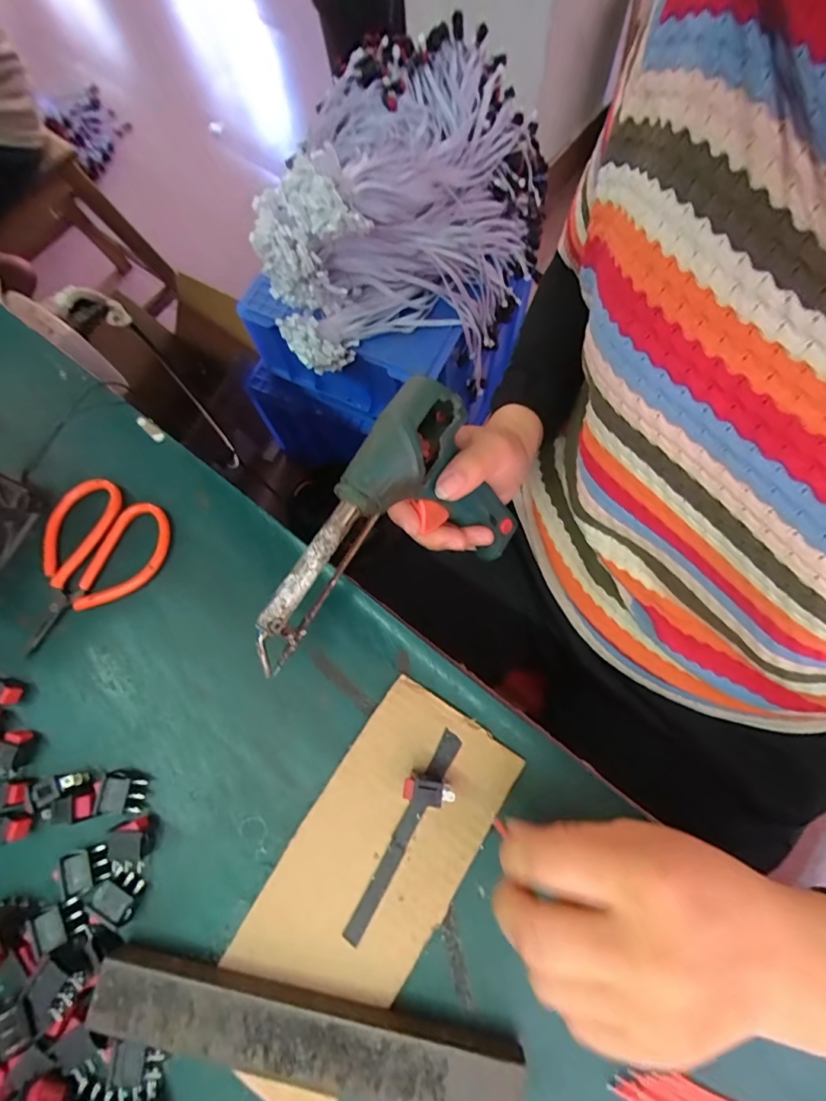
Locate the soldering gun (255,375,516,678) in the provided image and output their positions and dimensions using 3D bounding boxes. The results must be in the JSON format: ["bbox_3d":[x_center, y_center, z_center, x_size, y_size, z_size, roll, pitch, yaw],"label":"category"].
[{"bbox_3d":[-0.015,0.004,0.306,0.040,0.137,0.179,27,75,45],"label":"soldering gun"}]

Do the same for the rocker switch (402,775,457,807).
[{"bbox_3d":[0.008,0.125,0.249,0.025,0.021,0.013,13,75,7],"label":"rocker switch"}]

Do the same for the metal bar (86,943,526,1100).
[{"bbox_3d":[-0.053,0.227,0.223,0.199,0.019,0.031,8,74,6],"label":"metal bar"}]

